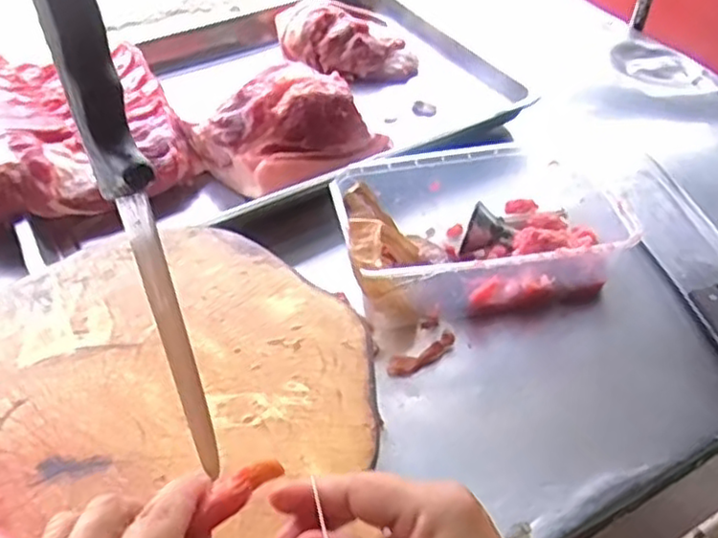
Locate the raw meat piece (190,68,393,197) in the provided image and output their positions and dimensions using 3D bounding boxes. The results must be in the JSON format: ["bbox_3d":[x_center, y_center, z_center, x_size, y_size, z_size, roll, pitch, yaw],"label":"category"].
[{"bbox_3d":[-0.070,-0.148,0.738,0.172,0.092,0.123,-28,53,-26],"label":"raw meat piece"}]

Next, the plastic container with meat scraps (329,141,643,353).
[{"bbox_3d":[0.108,-0.035,0.647,0.256,0.090,0.170,-9,47,-11],"label":"plastic container with meat scraps"}]

